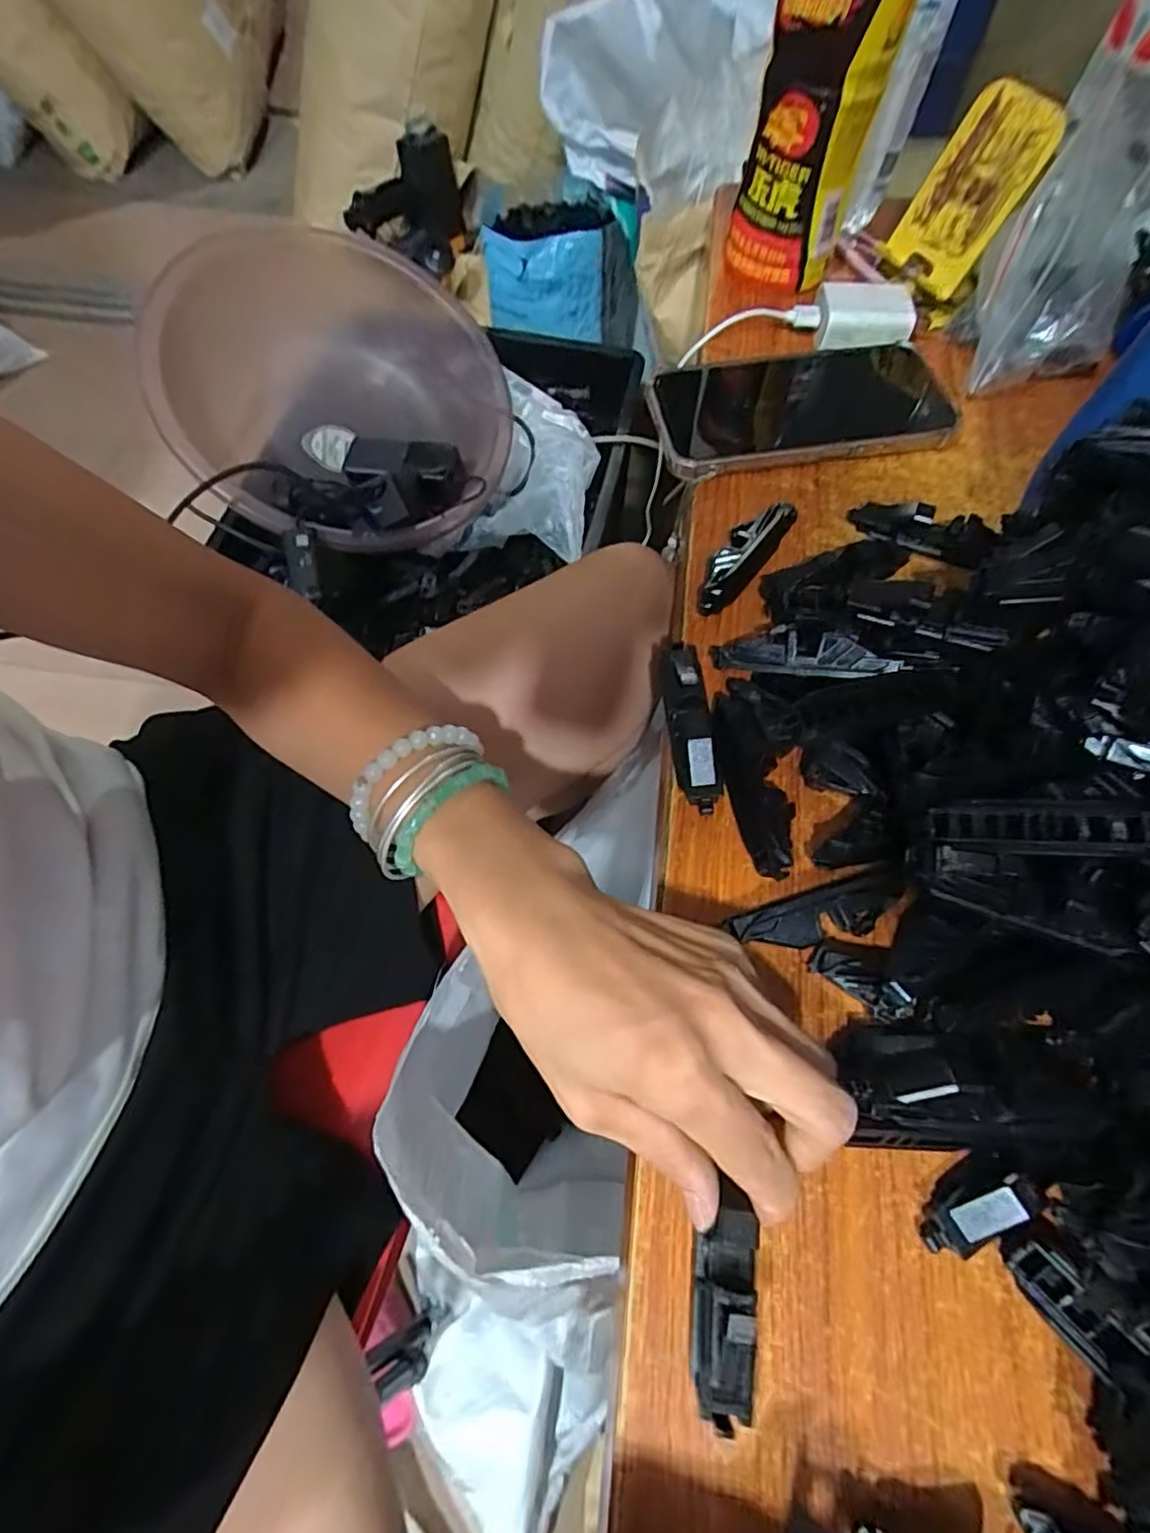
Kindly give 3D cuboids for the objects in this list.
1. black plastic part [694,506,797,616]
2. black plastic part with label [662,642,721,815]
[{"bbox_3d":[0.083,-0.106,0.327,0.023,0.022,0.077,31,68,13],"label":"black plastic part"},{"bbox_3d":[0.050,-0.020,0.286,0.018,0.020,0.081,-3,65,-2],"label":"black plastic part with label"}]

